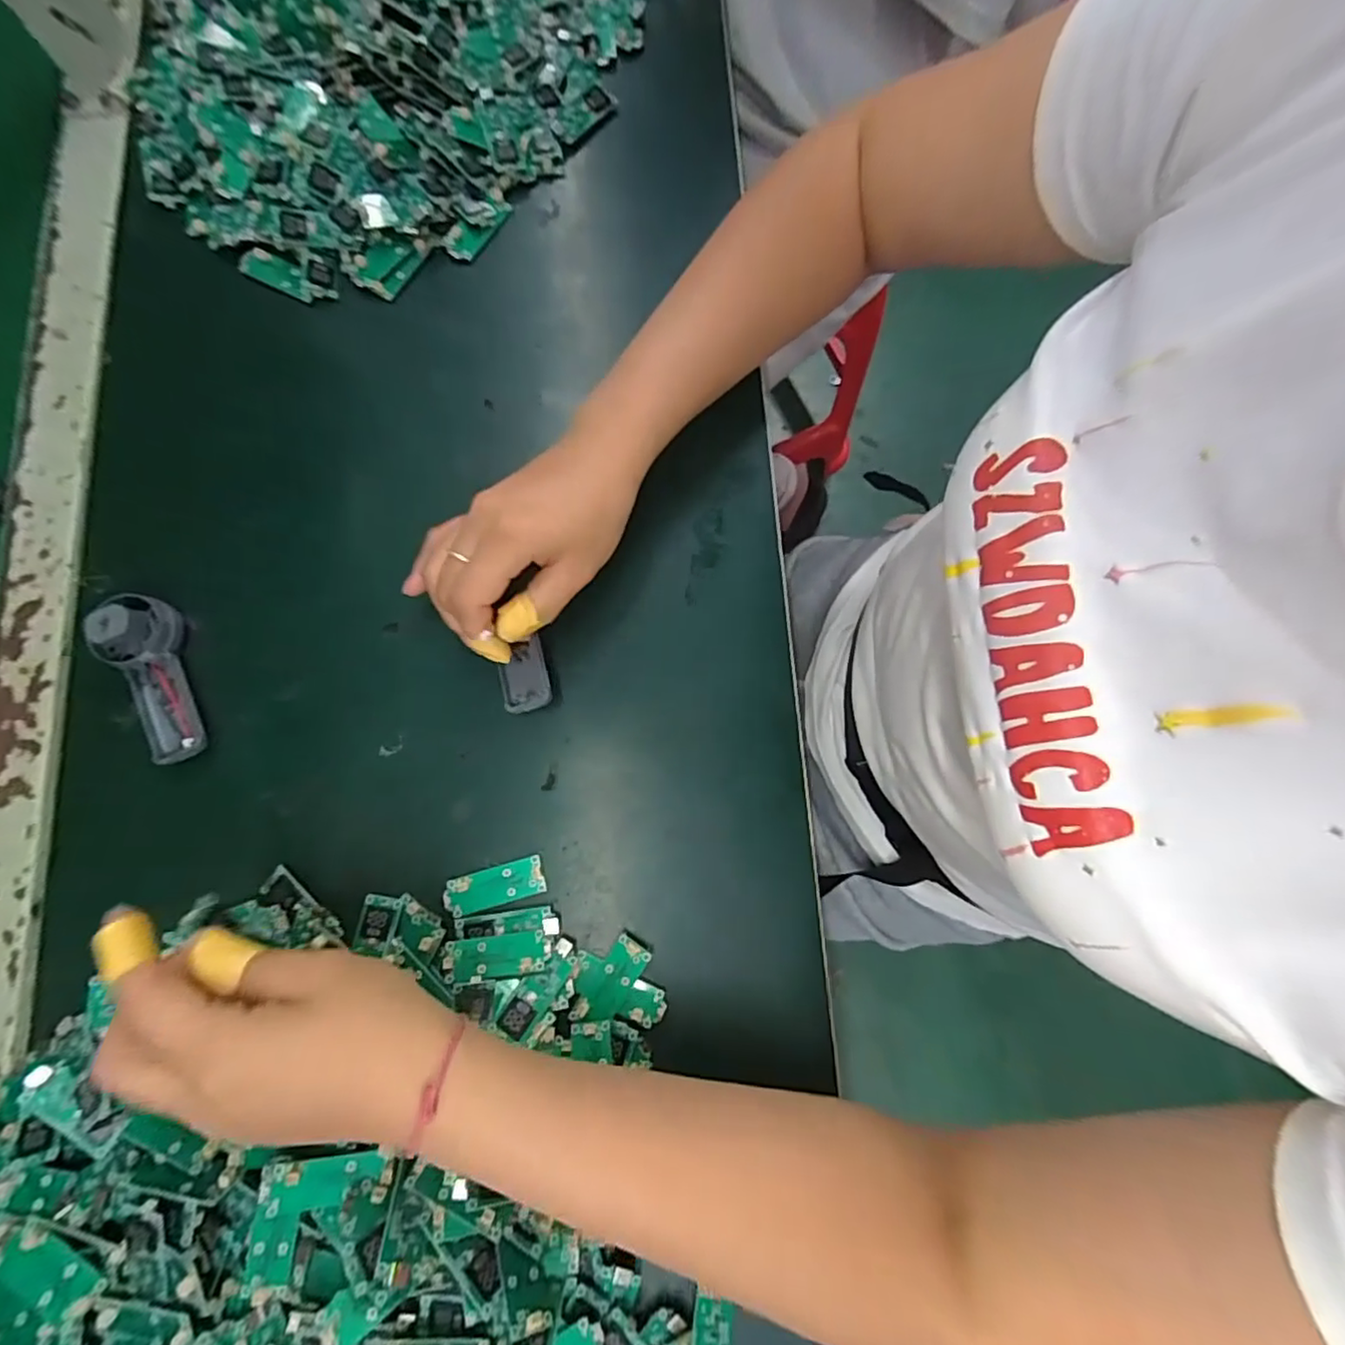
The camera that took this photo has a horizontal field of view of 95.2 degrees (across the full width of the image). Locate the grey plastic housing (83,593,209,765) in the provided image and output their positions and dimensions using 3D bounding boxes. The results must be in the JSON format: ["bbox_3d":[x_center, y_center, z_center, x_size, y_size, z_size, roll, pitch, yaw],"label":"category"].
[{"bbox_3d":[-0.273,0.003,0.322,0.032,0.034,0.090,-17,79,-5],"label":"grey plastic housing"}]

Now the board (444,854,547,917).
[{"bbox_3d":[-0.092,0.110,0.316,0.050,0.004,0.019,-15,79,-4],"label":"board"}]

